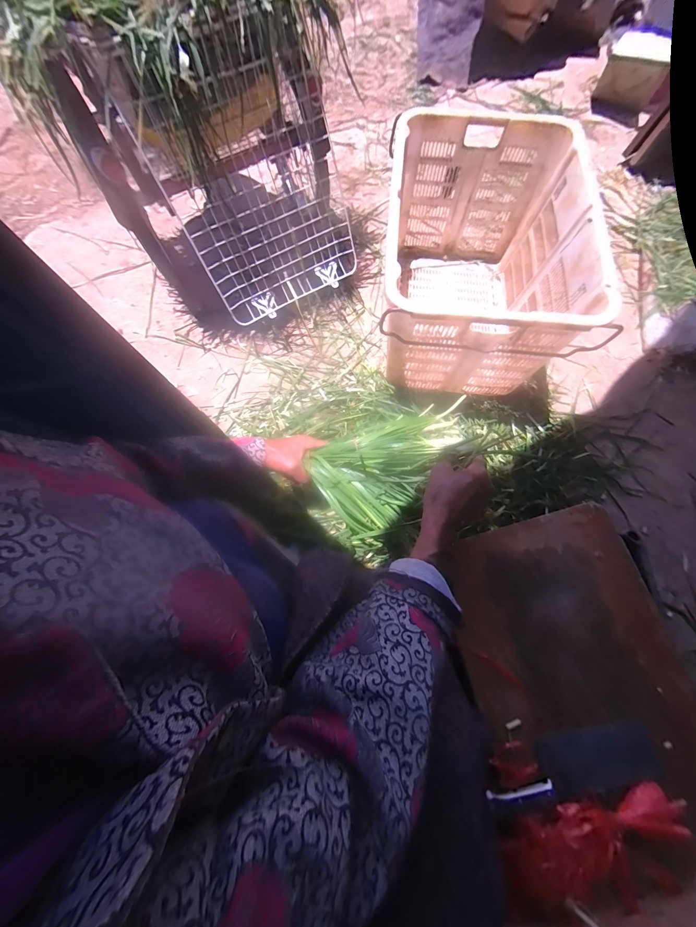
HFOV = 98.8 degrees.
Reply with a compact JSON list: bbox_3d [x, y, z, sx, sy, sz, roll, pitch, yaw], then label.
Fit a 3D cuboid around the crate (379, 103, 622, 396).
[{"bbox_3d":[0.348,-0.560,0.867,0.479,0.375,0.676,5,72,2],"label":"crate"}]

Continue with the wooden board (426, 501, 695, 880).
[{"bbox_3d":[0.380,0.350,0.486,0.340,0.028,0.500,-15,73,-5],"label":"wooden board"}]

